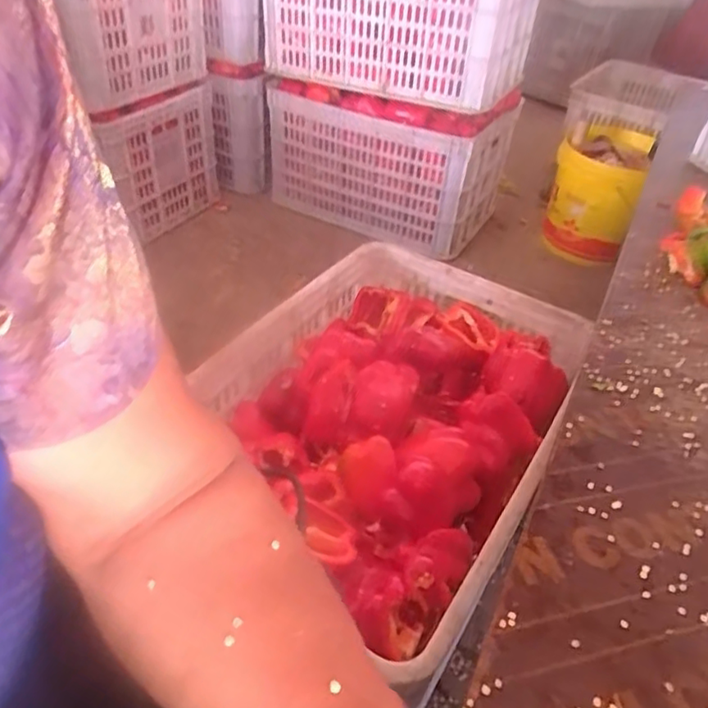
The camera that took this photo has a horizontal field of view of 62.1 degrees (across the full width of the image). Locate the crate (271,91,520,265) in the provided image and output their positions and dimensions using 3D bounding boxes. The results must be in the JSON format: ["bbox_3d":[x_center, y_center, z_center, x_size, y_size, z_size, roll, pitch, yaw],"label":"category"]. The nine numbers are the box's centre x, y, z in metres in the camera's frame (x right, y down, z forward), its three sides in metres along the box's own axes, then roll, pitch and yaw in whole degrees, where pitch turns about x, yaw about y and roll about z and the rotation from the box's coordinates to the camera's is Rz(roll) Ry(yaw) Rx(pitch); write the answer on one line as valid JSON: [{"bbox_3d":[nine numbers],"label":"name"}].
[{"bbox_3d":[0.101,-0.471,1.444,0.532,0.281,0.341,23,44,18],"label":"crate"}]

